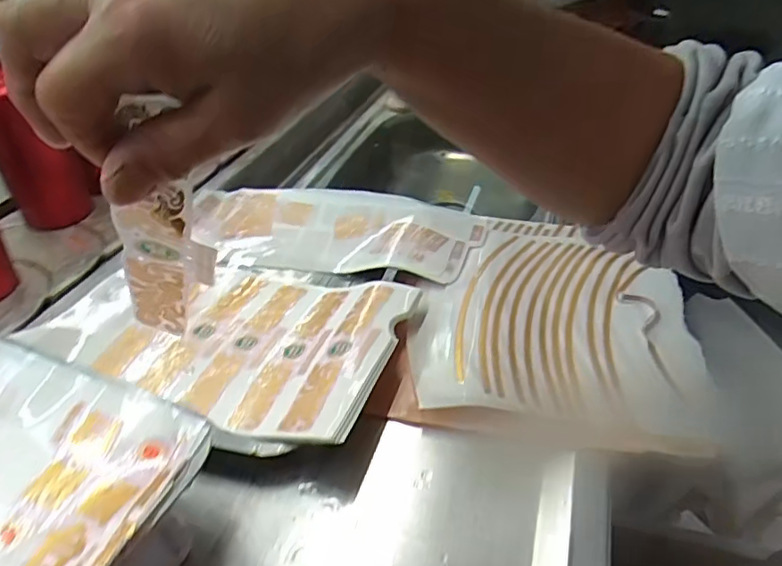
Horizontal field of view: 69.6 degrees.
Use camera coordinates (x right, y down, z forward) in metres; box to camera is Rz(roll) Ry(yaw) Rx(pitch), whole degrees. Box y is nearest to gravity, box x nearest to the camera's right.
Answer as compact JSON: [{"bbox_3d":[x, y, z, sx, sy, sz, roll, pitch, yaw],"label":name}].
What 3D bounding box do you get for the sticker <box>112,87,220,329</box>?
[{"bbox_3d":[-0.113,-0.007,0.284,0.043,0.140,0.012,13,61,-14],"label":"sticker"}]

